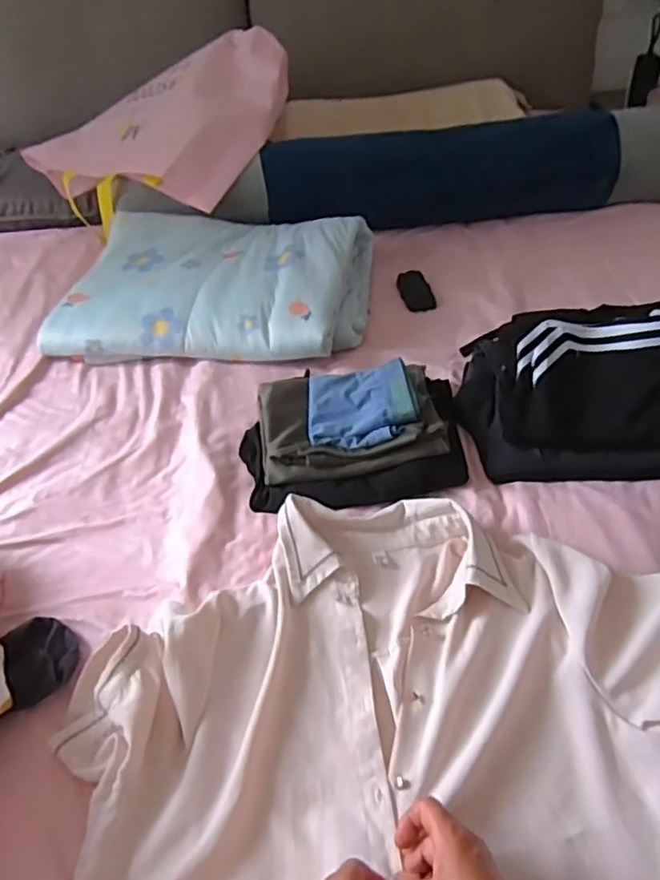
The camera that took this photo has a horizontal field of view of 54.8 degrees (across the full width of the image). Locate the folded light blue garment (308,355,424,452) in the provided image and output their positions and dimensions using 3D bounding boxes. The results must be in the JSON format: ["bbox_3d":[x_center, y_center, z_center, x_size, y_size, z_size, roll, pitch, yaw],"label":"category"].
[{"bbox_3d":[0.042,-0.048,0.843,0.144,0.037,0.131,-2,44,4],"label":"folded light blue garment"}]

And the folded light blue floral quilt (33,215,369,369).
[{"bbox_3d":[-0.197,-0.281,1.132,0.529,0.108,0.367,5,45,11],"label":"folded light blue floral quilt"}]

